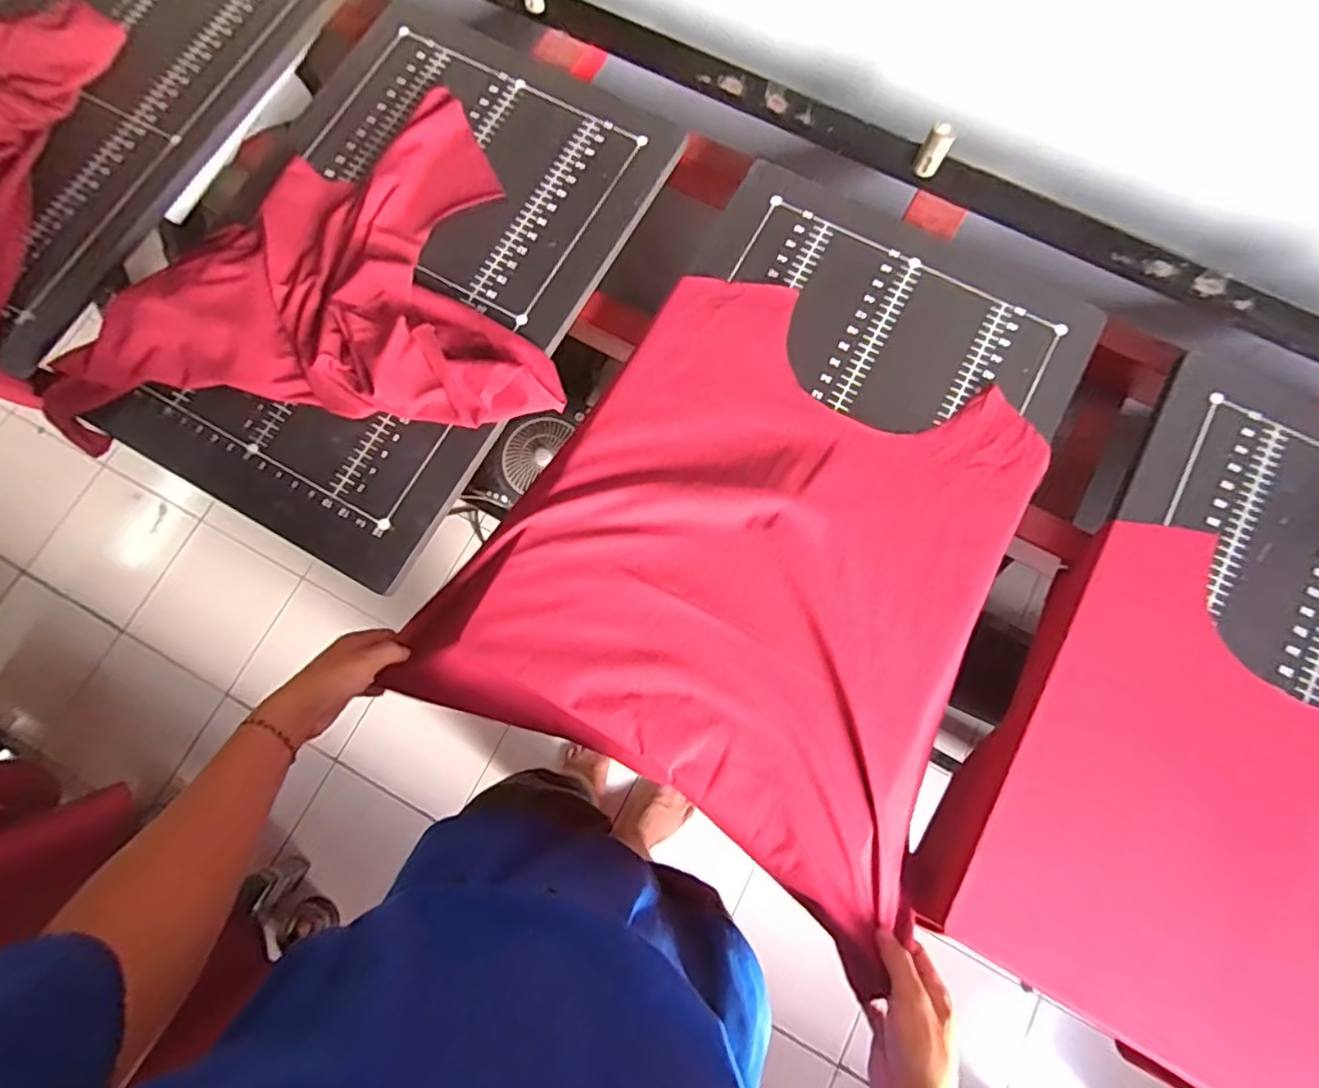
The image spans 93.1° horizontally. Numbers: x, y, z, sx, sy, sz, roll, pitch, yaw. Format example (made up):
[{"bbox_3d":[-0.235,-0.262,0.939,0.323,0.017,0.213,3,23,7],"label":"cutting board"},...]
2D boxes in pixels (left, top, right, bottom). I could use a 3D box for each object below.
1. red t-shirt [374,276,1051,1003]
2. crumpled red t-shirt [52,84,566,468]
[{"bbox_3d":[0.082,0.018,0.596,0.472,0.045,0.494,28,78,7],"label":"red t-shirt"},{"bbox_3d":[-0.384,-0.241,0.622,0.477,0.043,0.360,-17,77,-4],"label":"crumpled red t-shirt"}]

